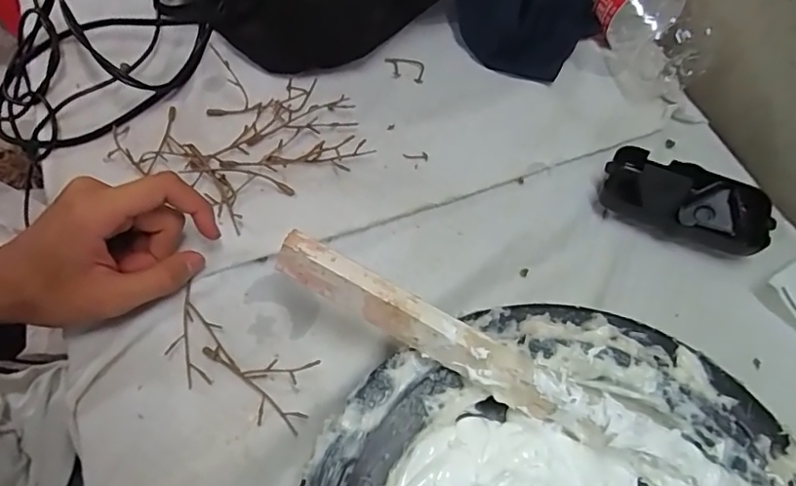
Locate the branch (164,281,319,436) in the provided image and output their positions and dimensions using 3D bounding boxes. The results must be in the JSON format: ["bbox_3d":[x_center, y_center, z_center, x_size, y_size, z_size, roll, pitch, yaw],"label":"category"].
[{"bbox_3d":[-0.100,0.073,0.332,0.110,0.020,0.047,28,68,12],"label":"branch"}]

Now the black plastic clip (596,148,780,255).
[{"bbox_3d":[0.199,-0.029,0.383,0.108,0.026,0.048,21,66,9],"label":"black plastic clip"}]

